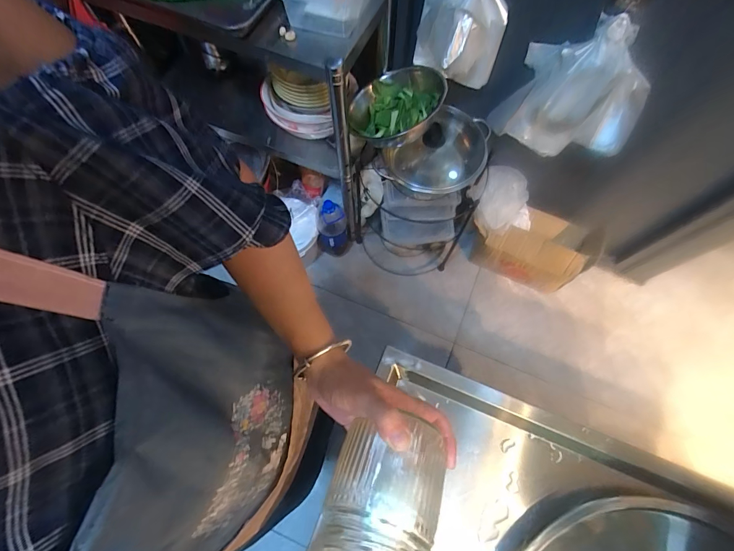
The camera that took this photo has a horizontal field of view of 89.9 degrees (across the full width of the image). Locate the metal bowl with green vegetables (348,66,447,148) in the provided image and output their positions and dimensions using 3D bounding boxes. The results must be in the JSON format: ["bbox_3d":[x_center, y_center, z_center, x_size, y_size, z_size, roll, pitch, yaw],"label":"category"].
[{"bbox_3d":[0.070,-0.415,0.923,0.216,0.106,0.215,15,68,10],"label":"metal bowl with green vegetables"}]

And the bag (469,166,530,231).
[{"bbox_3d":[0.414,-0.234,1.129,0.193,0.147,0.168,-11,70,-4],"label":"bag"}]

